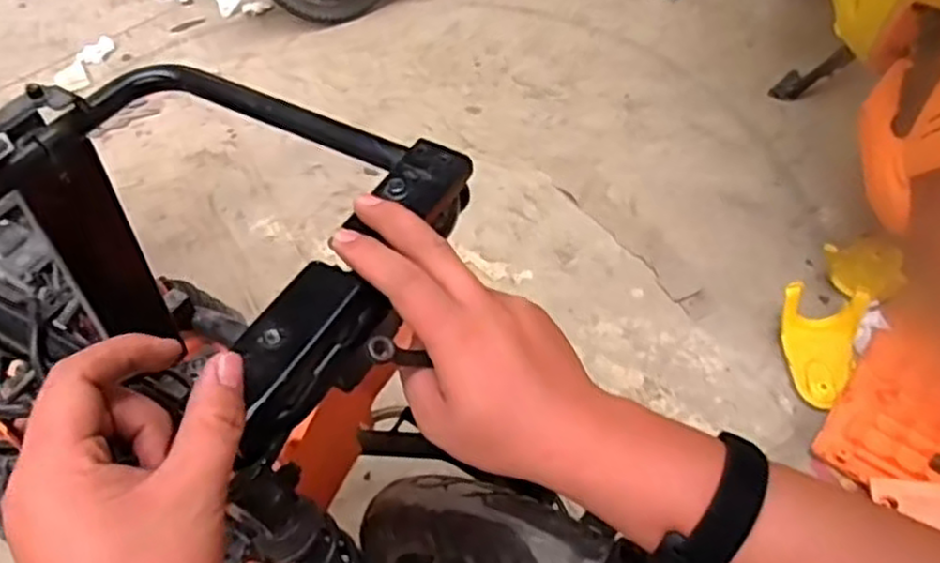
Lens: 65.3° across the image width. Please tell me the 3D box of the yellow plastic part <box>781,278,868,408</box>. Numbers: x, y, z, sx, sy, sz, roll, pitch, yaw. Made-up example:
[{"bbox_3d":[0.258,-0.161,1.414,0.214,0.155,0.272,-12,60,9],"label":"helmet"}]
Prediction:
[{"bbox_3d":[0.511,0.092,1.057,0.116,0.063,0.178,8,63,8],"label":"yellow plastic part"}]

